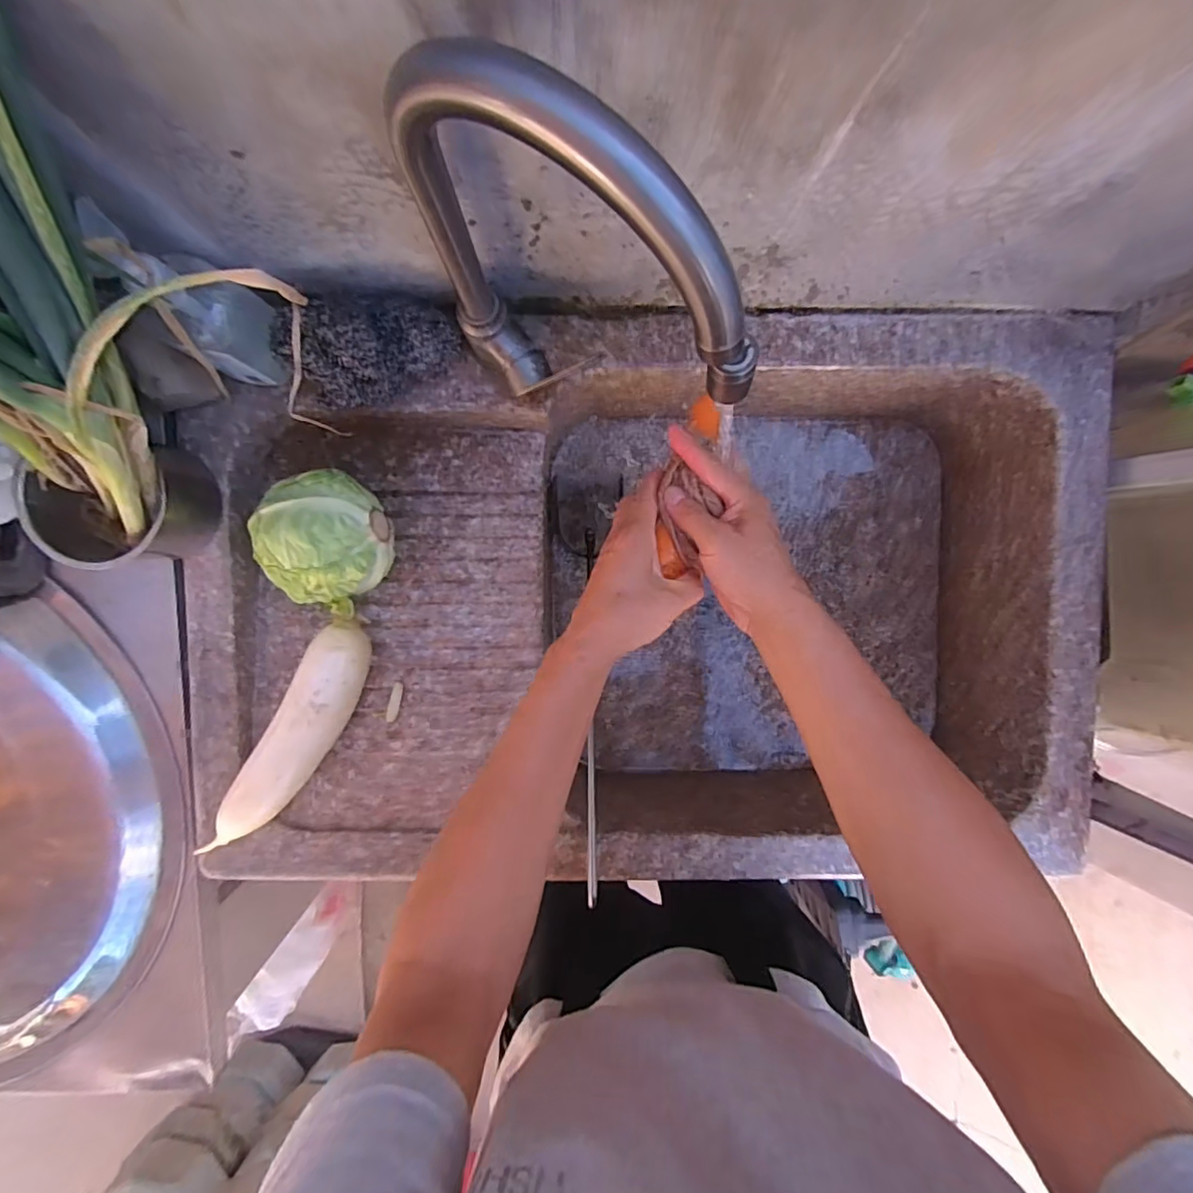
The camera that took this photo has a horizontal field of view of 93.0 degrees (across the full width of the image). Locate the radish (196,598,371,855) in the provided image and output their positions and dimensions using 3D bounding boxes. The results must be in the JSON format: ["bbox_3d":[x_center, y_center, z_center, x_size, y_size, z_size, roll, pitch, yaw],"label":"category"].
[{"bbox_3d":[-0.276,0.128,0.533,0.059,0.057,0.245,27,93,-3],"label":"radish"}]

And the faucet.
[{"bbox_3d":[-0.013,-0.163,0.333,0.206,0.292,0.053,35,93,-4],"label":"faucet"}]

